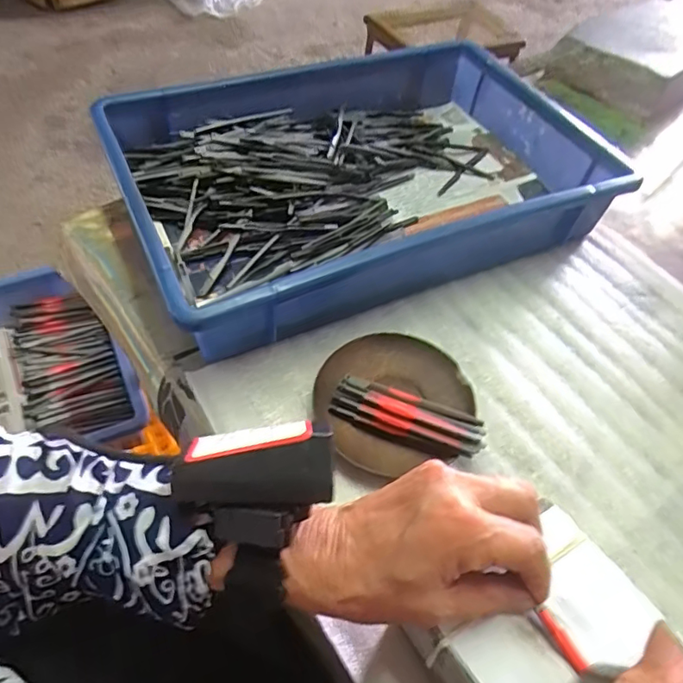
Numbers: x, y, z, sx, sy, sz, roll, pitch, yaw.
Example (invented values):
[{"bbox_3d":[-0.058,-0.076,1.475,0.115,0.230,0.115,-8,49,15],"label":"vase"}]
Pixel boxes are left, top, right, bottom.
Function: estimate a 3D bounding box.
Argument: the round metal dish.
[{"bbox_3d":[0.039,0.041,0.393,0.106,0.021,0.105,2,55,-3],"label":"round metal dish"}]

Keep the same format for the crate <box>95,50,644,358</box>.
[{"bbox_3d":[0.019,-0.162,0.507,0.422,0.078,0.280,-21,59,-18],"label":"crate"}]

